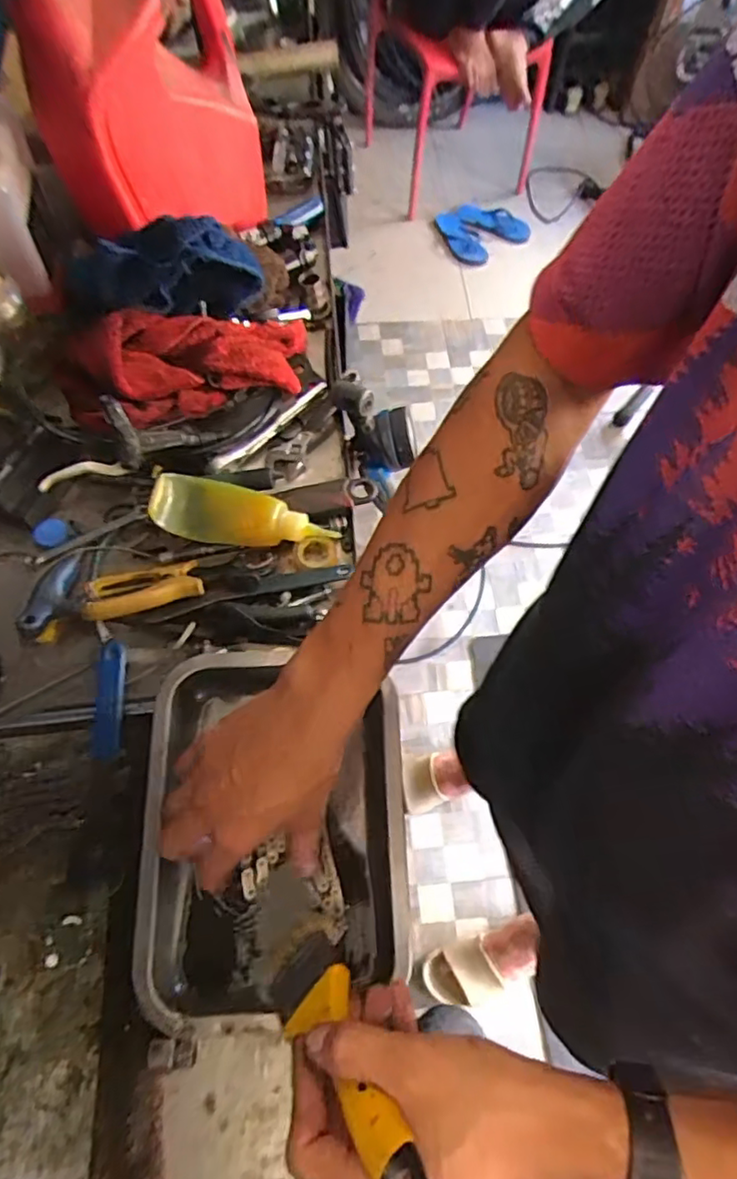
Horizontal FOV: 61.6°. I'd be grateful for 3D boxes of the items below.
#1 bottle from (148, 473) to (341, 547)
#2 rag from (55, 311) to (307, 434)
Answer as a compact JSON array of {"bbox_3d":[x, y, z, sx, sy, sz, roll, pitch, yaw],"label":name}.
[{"bbox_3d":[-0.118,-0.070,0.588,0.171,0.039,0.061,7,64,2],"label":"bottle"},{"bbox_3d":[-0.178,-0.225,0.633,0.252,0.100,0.089,-20,66,-11],"label":"rag"}]

